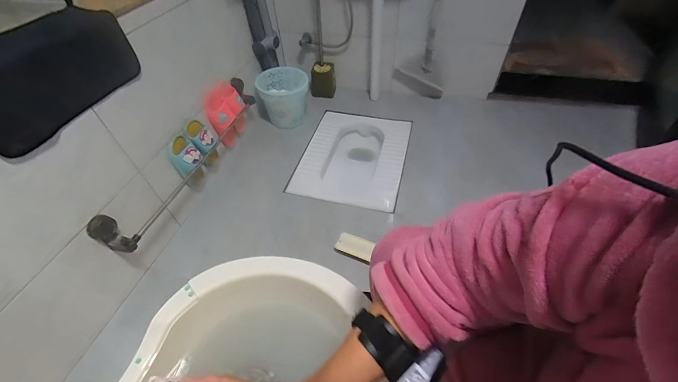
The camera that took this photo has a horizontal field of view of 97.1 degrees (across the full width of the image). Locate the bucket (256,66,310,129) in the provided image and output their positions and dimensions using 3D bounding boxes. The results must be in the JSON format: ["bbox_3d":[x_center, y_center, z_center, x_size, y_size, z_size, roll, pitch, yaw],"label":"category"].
[{"bbox_3d":[-0.248,-0.436,1.407,0.221,0.202,0.228,-2,48,2],"label":"bucket"}]

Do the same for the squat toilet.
[{"bbox_3d":[0.069,-0.099,1.373,0.428,0.214,0.547,10,50,12],"label":"squat toilet"}]

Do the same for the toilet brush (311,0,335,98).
[{"bbox_3d":[-0.095,-0.714,1.444,0.129,0.526,0.099,-5,48,0],"label":"toilet brush"}]

